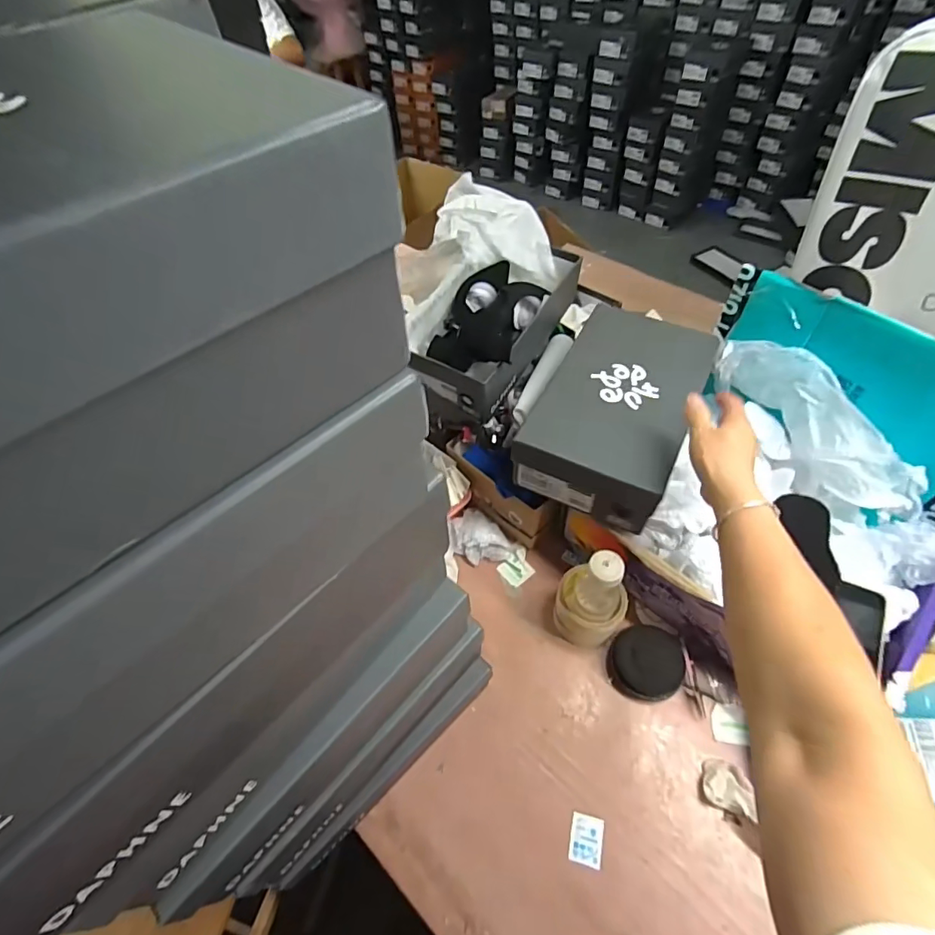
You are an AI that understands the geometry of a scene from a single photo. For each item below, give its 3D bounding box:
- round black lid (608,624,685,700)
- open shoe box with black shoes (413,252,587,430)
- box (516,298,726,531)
[{"bbox_3d":[0.236,0.256,0.645,0.093,0.024,0.088,1,69,9],"label":"round black lid"},{"bbox_3d":[0.046,-0.216,0.777,0.154,0.116,0.300,23,59,19],"label":"open shoe box with black shoes"},{"bbox_3d":[0.203,-0.075,0.661,0.185,0.095,0.285,23,59,19],"label":"box"}]

